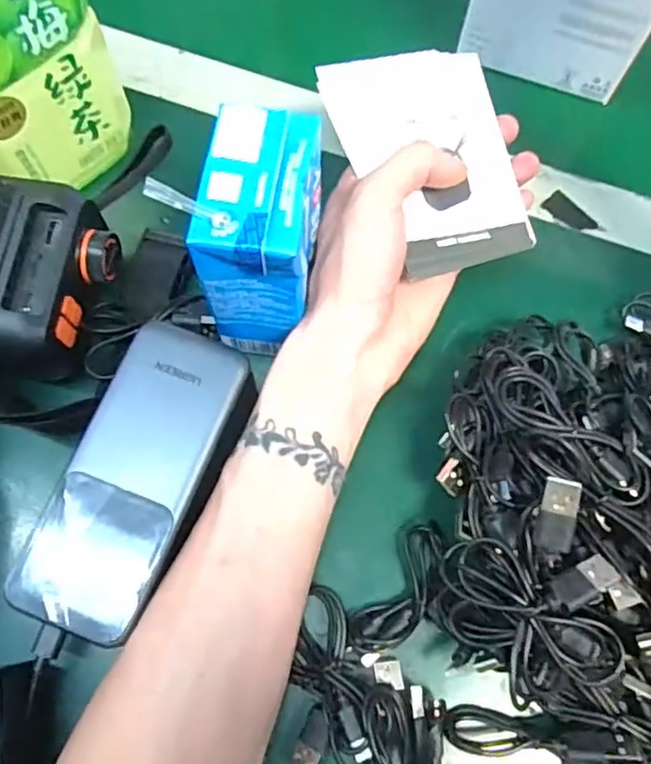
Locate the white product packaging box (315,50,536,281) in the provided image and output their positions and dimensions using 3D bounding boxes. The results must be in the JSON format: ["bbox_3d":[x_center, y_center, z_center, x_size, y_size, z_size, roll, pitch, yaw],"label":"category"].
[{"bbox_3d":[0.051,-0.111,0.315,0.080,0.008,0.113,-17,84,-11],"label":"white product packaging box"}]

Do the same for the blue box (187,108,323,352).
[{"bbox_3d":[-0.026,-0.061,0.283,0.042,0.093,0.066,8,72,1],"label":"blue box"}]

